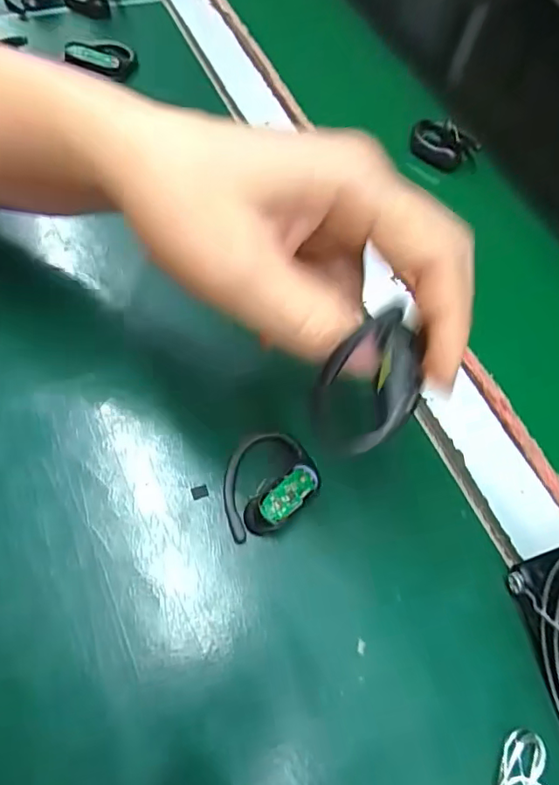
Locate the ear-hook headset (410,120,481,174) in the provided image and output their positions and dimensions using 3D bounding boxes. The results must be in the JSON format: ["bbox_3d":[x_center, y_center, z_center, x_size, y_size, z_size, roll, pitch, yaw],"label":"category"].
[{"bbox_3d":[0.110,-0.167,0.360,0.044,0.021,0.034,9,56,1],"label":"ear-hook headset"}]

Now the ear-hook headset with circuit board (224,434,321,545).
[{"bbox_3d":[-0.004,0.039,0.229,0.040,0.015,0.047,-10,58,-11],"label":"ear-hook headset with circuit board"}]

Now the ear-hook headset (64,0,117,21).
[{"bbox_3d":[-0.136,-0.286,0.384,0.037,0.028,0.026,-12,65,-13],"label":"ear-hook headset"}]

